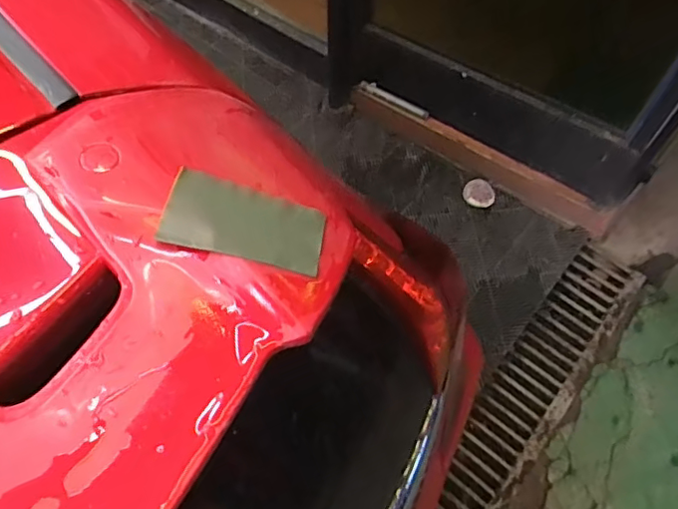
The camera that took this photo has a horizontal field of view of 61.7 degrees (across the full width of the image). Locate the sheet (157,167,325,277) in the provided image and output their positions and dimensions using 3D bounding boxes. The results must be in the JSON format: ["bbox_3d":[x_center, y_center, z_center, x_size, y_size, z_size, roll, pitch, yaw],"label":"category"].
[{"bbox_3d":[-0.068,-0.023,0.421,0.114,0.007,0.070,15,51,-7],"label":"sheet"}]

